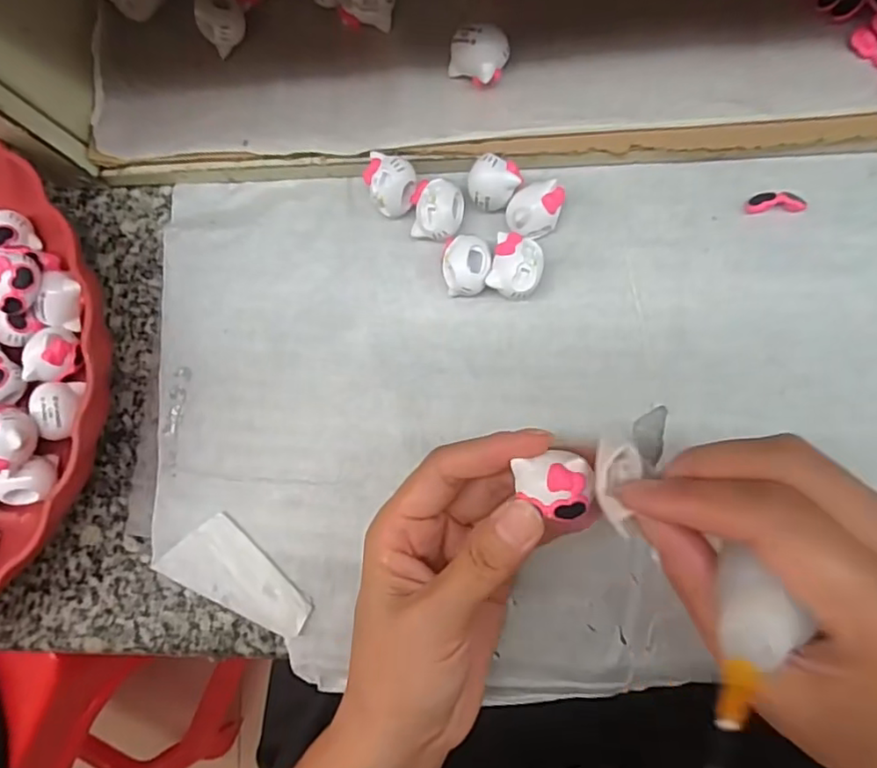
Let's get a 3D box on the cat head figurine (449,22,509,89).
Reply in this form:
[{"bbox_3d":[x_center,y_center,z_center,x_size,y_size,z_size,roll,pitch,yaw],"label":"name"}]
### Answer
[{"bbox_3d":[0.017,-0.138,0.252,0.023,0.021,0.020,39,93,8],"label":"cat head figurine"}]

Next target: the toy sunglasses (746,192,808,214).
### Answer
[{"bbox_3d":[0.141,-0.076,0.249,0.024,0.004,0.009,-2,87,8],"label":"toy sunglasses"}]

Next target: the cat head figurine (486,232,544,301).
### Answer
[{"bbox_3d":[0.033,-0.049,0.254,0.021,0.017,0.027,14,89,8],"label":"cat head figurine"}]

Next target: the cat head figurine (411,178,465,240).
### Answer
[{"bbox_3d":[-0.001,-0.076,0.259,0.022,0.016,0.025,4,88,8],"label":"cat head figurine"}]

